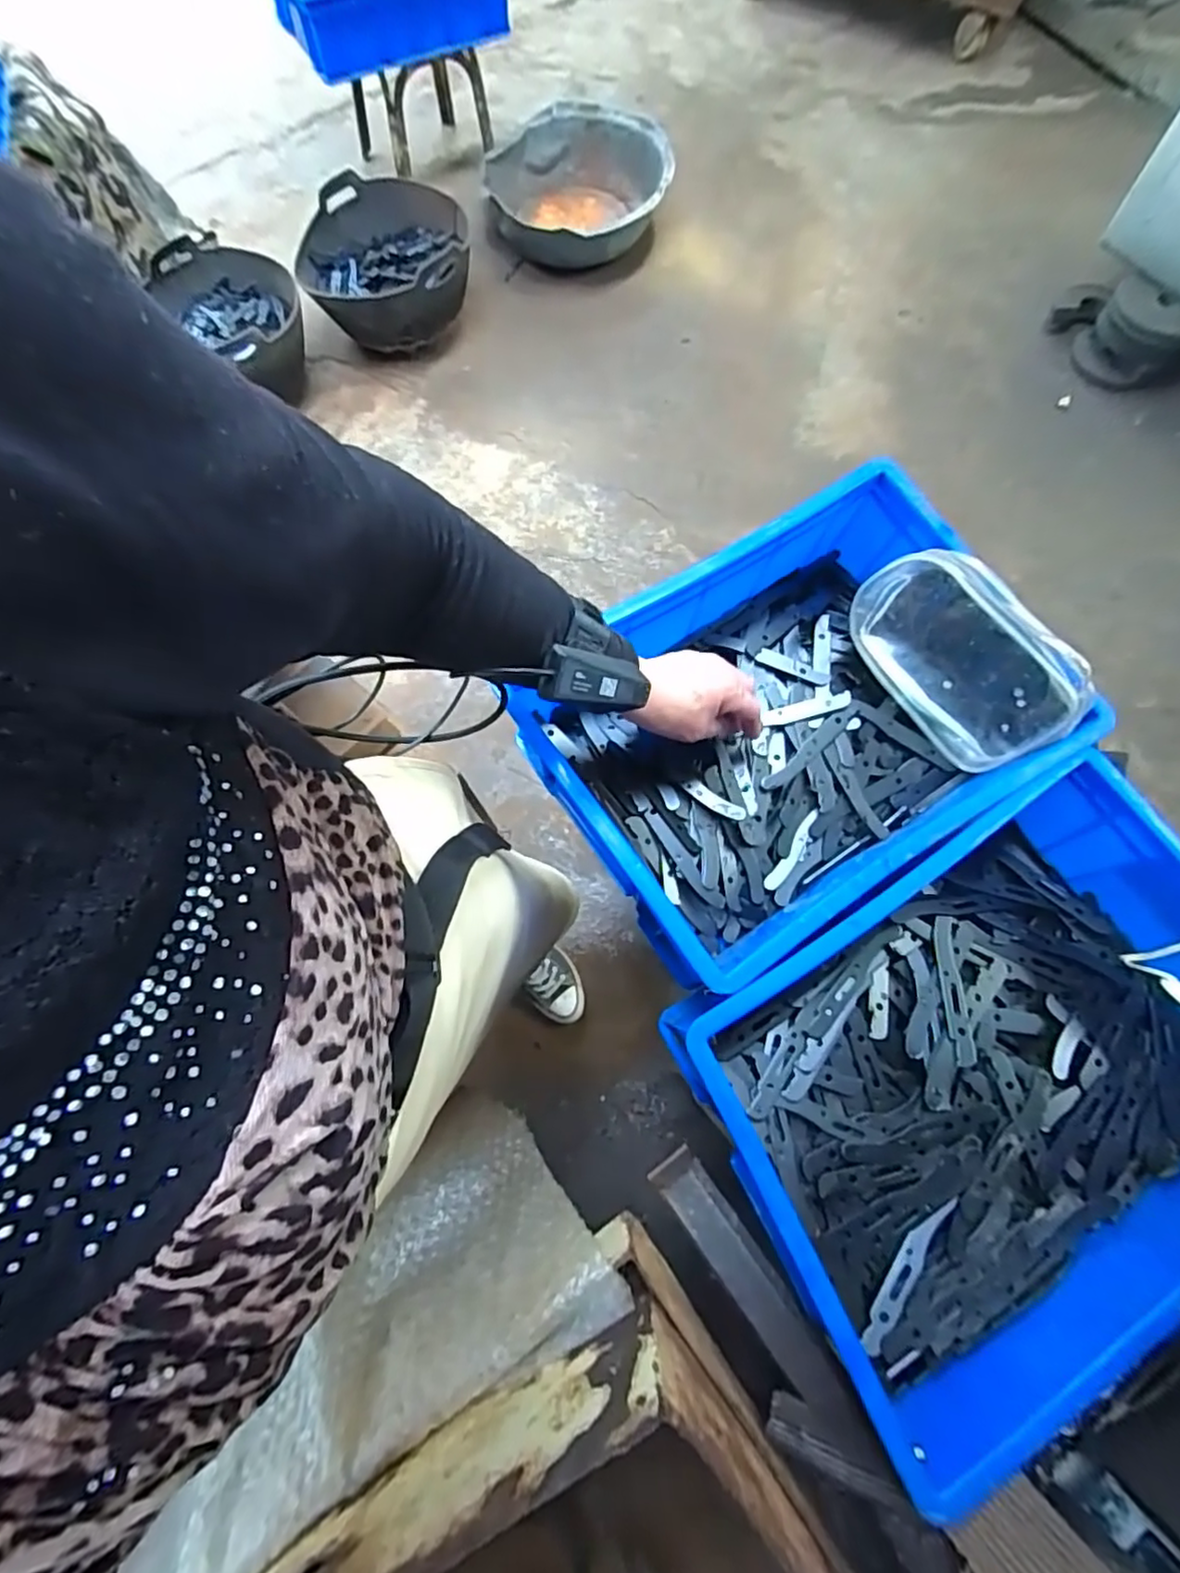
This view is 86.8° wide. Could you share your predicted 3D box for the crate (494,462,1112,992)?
[{"bbox_3d":[0.176,-0.055,0.541,0.385,0.113,0.292,-31,77,-7],"label":"crate"}]

